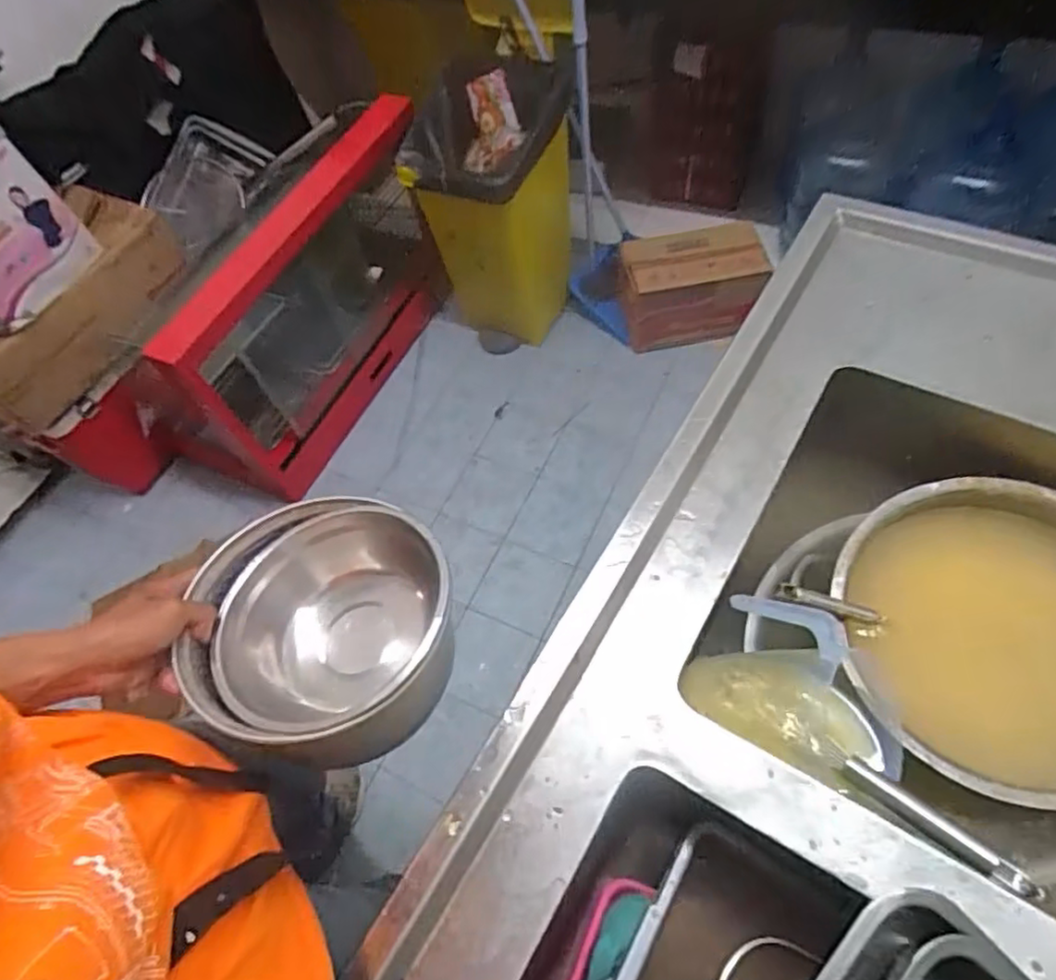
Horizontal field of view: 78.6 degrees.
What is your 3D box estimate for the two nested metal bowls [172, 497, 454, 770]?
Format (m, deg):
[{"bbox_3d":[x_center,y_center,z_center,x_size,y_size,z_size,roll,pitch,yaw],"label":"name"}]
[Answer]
[{"bbox_3d":[-0.184,0.122,0.588,0.219,0.101,0.219,-2,57,3],"label":"two nested metal bowls"}]

